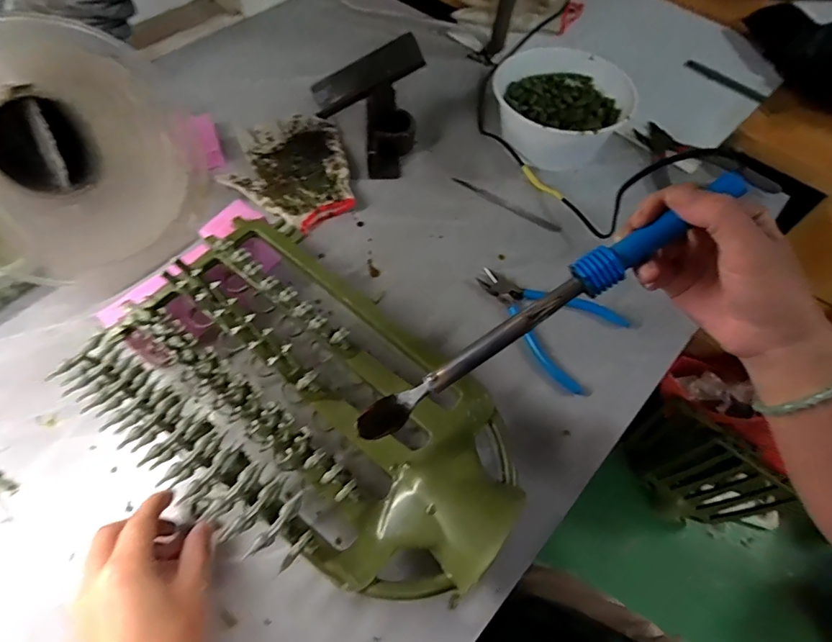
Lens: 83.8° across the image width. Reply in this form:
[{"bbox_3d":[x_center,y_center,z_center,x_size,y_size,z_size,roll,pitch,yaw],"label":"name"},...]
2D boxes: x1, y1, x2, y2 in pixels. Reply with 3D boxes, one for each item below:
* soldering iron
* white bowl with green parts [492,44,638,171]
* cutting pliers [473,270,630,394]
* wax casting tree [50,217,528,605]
[{"bbox_3d":[0.078,-0.005,0.301,0.277,0.017,0.022,-35,63,8],"label":"soldering iron"},{"bbox_3d":[0.176,-0.267,0.584,0.157,0.071,0.166,1,59,-1],"label":"white bowl with green parts"},{"bbox_3d":[0.124,-0.005,0.463,0.146,0.017,0.100,35,64,18],"label":"cutting pliers"},{"bbox_3d":[-0.079,0.062,0.347,0.324,0.061,0.197,35,64,18],"label":"wax casting tree"}]

